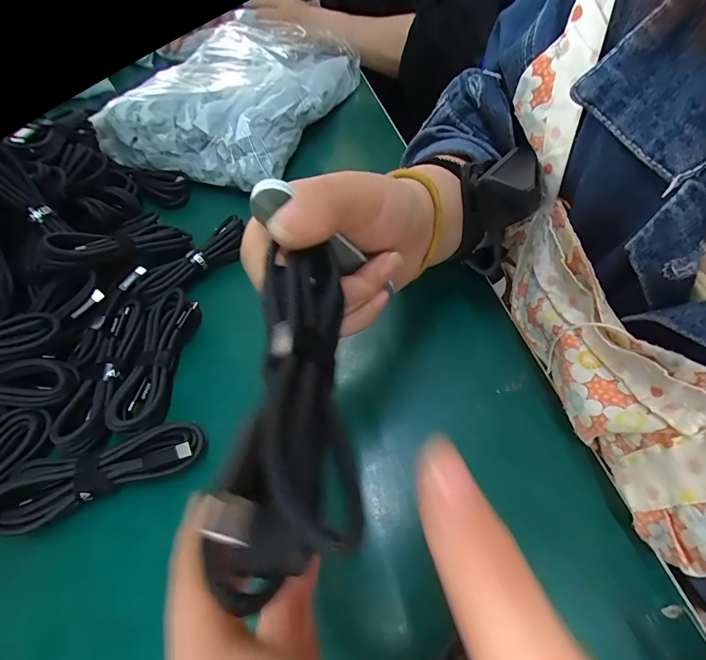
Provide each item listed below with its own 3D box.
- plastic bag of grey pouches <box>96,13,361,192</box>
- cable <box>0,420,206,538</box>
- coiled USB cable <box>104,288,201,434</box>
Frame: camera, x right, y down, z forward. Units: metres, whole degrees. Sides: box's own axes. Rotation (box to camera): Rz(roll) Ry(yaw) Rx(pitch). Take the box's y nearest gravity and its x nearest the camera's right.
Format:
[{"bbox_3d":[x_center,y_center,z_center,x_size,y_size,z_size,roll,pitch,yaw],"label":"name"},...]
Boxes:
[{"bbox_3d":[-0.130,-0.299,0.471,0.192,0.076,0.318,14,54,12],"label":"plastic bag of grey pouches"},{"bbox_3d":[-0.147,0.083,0.219,0.115,0.023,0.034,-18,54,-11],"label":"cable"},{"bbox_3d":[-0.138,0.020,0.267,0.037,0.026,0.113,0,53,2],"label":"coiled USB cable"}]

